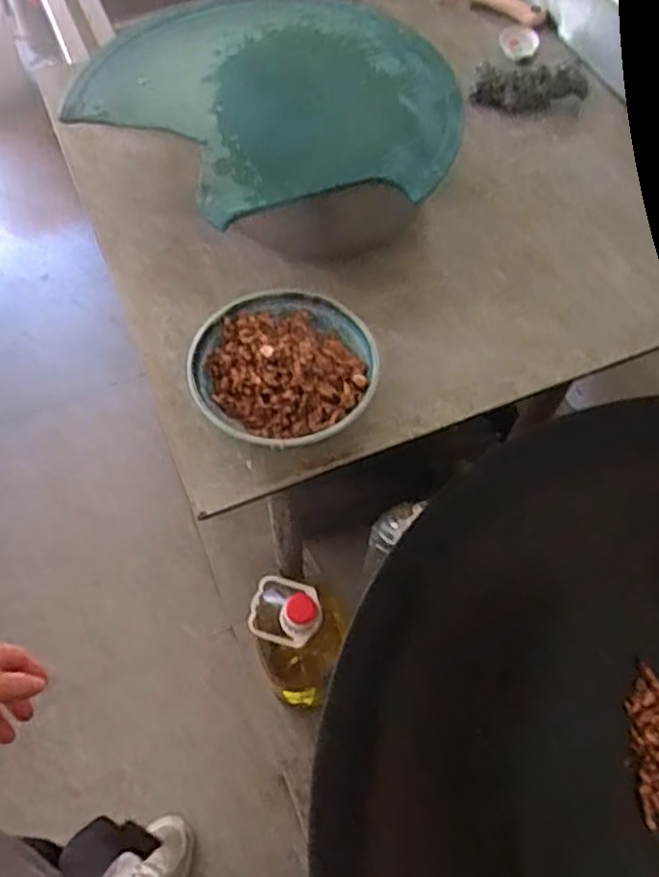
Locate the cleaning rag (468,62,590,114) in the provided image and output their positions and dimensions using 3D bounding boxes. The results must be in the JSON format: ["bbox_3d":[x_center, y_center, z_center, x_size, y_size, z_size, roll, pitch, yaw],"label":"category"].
[{"bbox_3d":[0.222,-0.381,0.772,0.125,0.031,0.046,-1,61,-1],"label":"cleaning rag"}]

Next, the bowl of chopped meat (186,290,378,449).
[{"bbox_3d":[-0.036,-0.052,0.573,0.140,0.059,0.136,0,61,0],"label":"bowl of chopped meat"}]

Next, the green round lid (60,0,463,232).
[{"bbox_3d":[-0.042,-0.296,0.603,0.312,0.019,0.263,41,68,20],"label":"green round lid"}]

